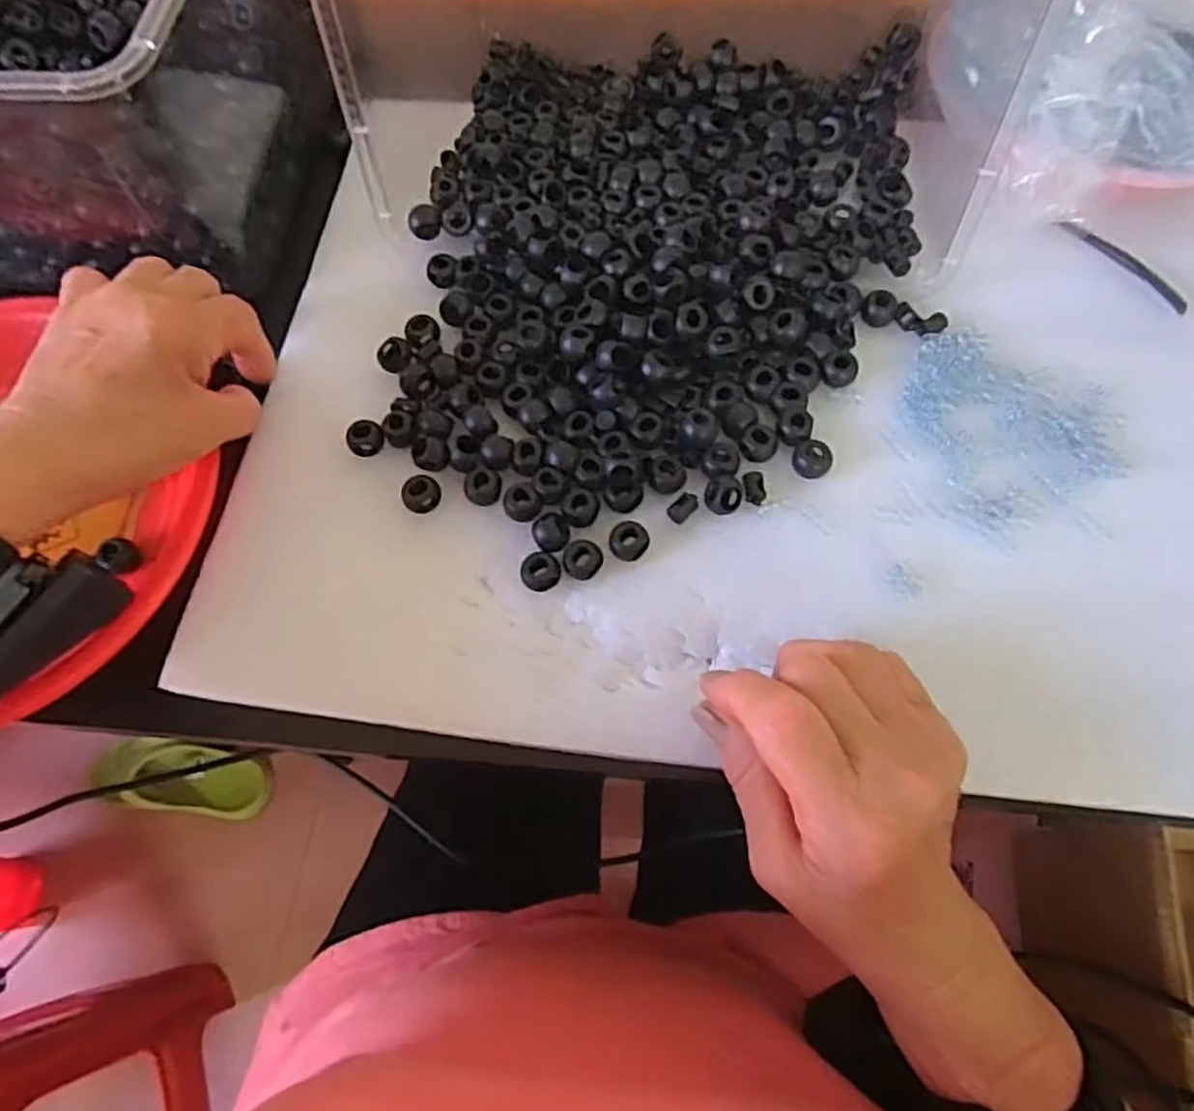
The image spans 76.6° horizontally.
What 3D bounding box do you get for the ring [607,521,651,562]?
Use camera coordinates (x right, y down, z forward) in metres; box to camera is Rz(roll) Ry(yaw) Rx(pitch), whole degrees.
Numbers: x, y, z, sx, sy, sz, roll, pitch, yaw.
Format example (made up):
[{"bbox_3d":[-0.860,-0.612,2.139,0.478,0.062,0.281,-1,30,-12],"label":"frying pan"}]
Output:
[{"bbox_3d":[0.014,-0.007,0.339,0.017,0.010,0.017,-1,68,3],"label":"ring"}]

